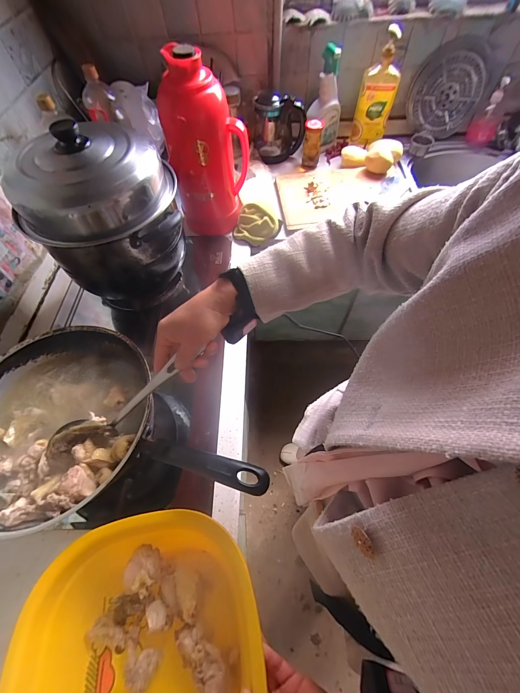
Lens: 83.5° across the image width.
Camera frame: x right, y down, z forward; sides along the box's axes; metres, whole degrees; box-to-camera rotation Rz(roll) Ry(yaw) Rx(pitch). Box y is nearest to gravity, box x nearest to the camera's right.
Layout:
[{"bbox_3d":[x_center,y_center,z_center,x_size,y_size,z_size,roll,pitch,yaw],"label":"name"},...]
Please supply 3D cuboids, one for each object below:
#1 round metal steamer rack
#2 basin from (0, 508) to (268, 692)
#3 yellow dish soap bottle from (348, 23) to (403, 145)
[{"bbox_3d":[0.626,-0.845,0.976,0.237,0.209,0.039,3,50,-5],"label":"round metal steamer rack"},{"bbox_3d":[-0.140,0.356,0.343,0.250,0.125,0.264,-11,60,-5],"label":"basin"},{"bbox_3d":[0.381,-0.826,0.935,0.113,0.274,0.111,15,62,10],"label":"yellow dish soap bottle"}]

